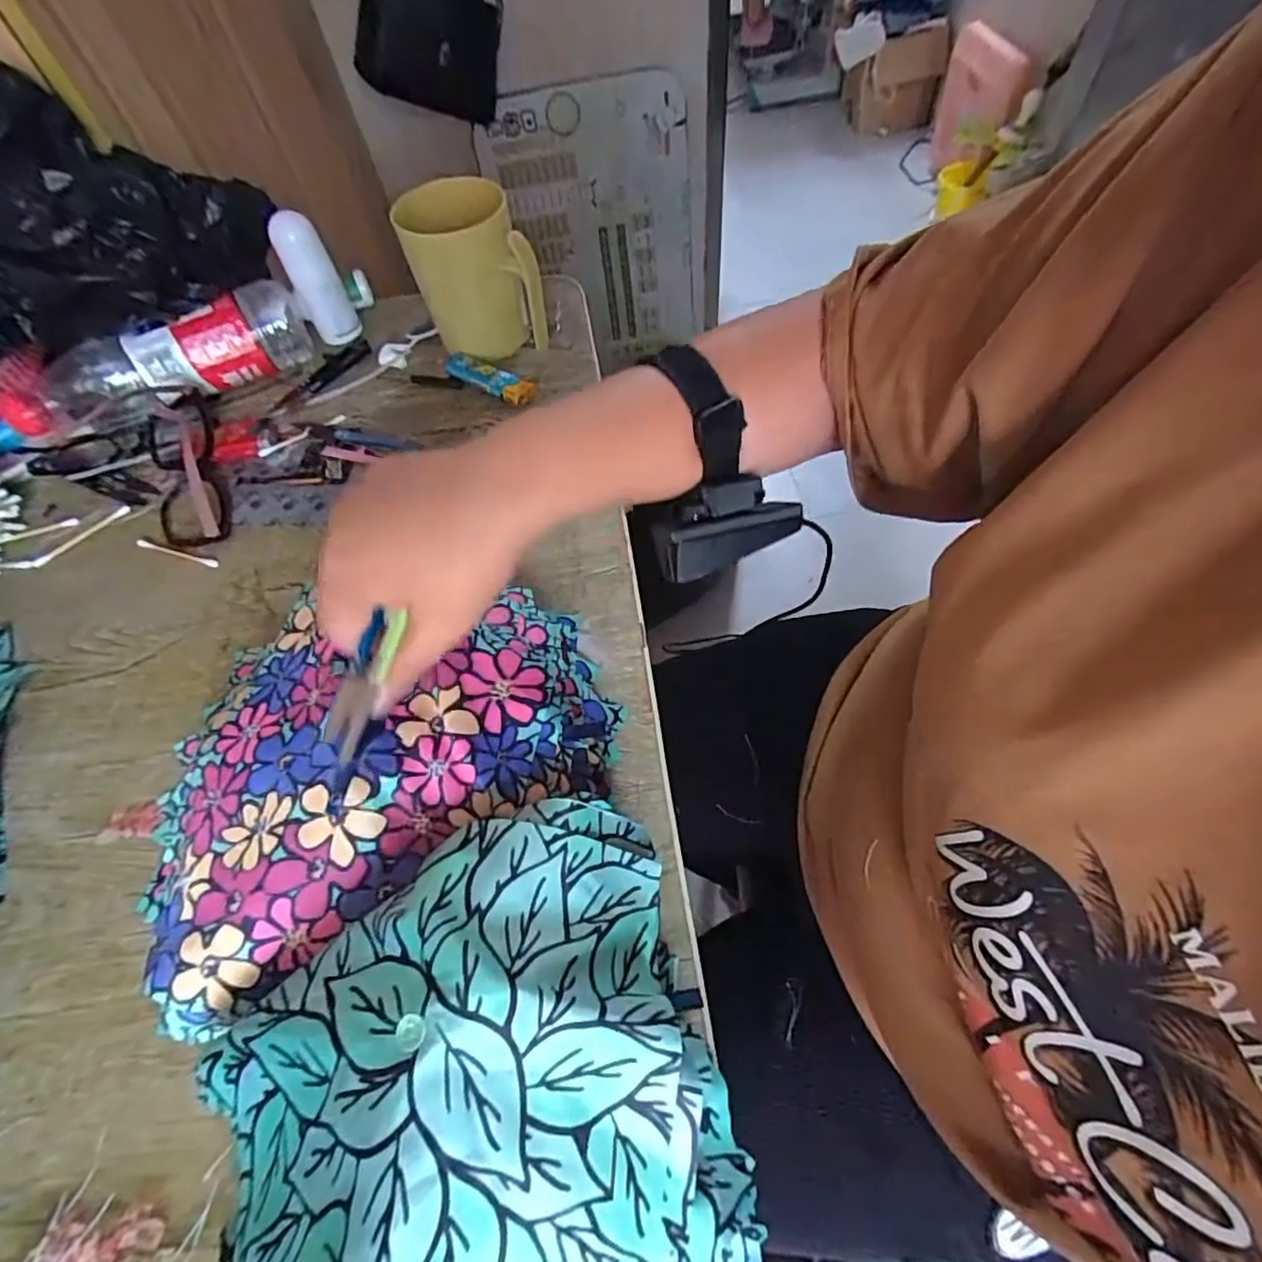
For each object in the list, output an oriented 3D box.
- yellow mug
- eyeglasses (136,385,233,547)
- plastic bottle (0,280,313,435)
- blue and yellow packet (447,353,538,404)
[{"bbox_3d":[-0.122,-0.276,0.483,0.088,0.105,0.086,-20,60,-7],"label":"yellow mug"},{"bbox_3d":[-0.331,-0.124,0.448,0.047,0.034,0.153,-22,61,-9],"label":"eyeglasses"},{"bbox_3d":[-0.368,-0.205,0.481,0.222,0.061,0.073,-27,62,-12],"label":"plastic bottle"},{"bbox_3d":[-0.114,-0.204,0.494,0.084,0.012,0.026,28,65,18],"label":"blue and yellow packet"}]

